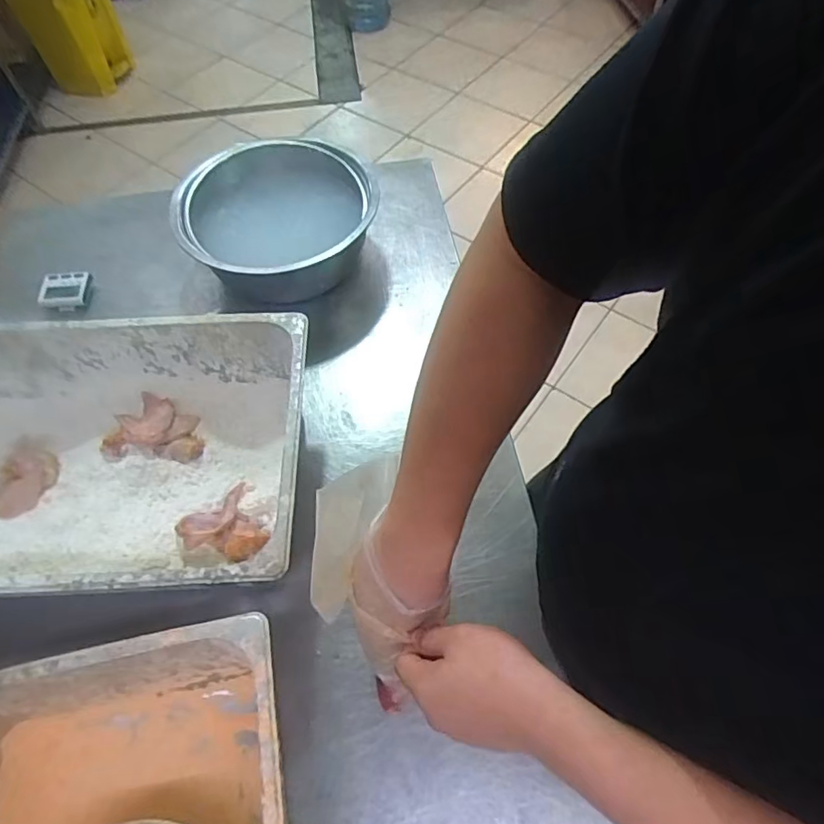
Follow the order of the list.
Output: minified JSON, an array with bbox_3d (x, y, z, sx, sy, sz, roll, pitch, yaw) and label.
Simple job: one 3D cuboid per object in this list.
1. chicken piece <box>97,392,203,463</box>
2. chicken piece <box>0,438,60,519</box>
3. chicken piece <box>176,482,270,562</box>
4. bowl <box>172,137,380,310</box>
[{"bbox_3d":[-0.335,0.017,0.704,0.120,0.042,0.084,-3,59,0],"label":"chicken piece"},{"bbox_3d":[-0.507,0.091,0.708,0.094,0.021,0.094,-4,70,11],"label":"chicken piece"},{"bbox_3d":[-0.221,0.139,0.652,0.093,0.038,0.095,-1,59,1],"label":"chicken piece"},{"bbox_3d":[-0.201,-0.295,0.873,0.278,0.125,0.259,-1,59,1],"label":"bowl"}]

